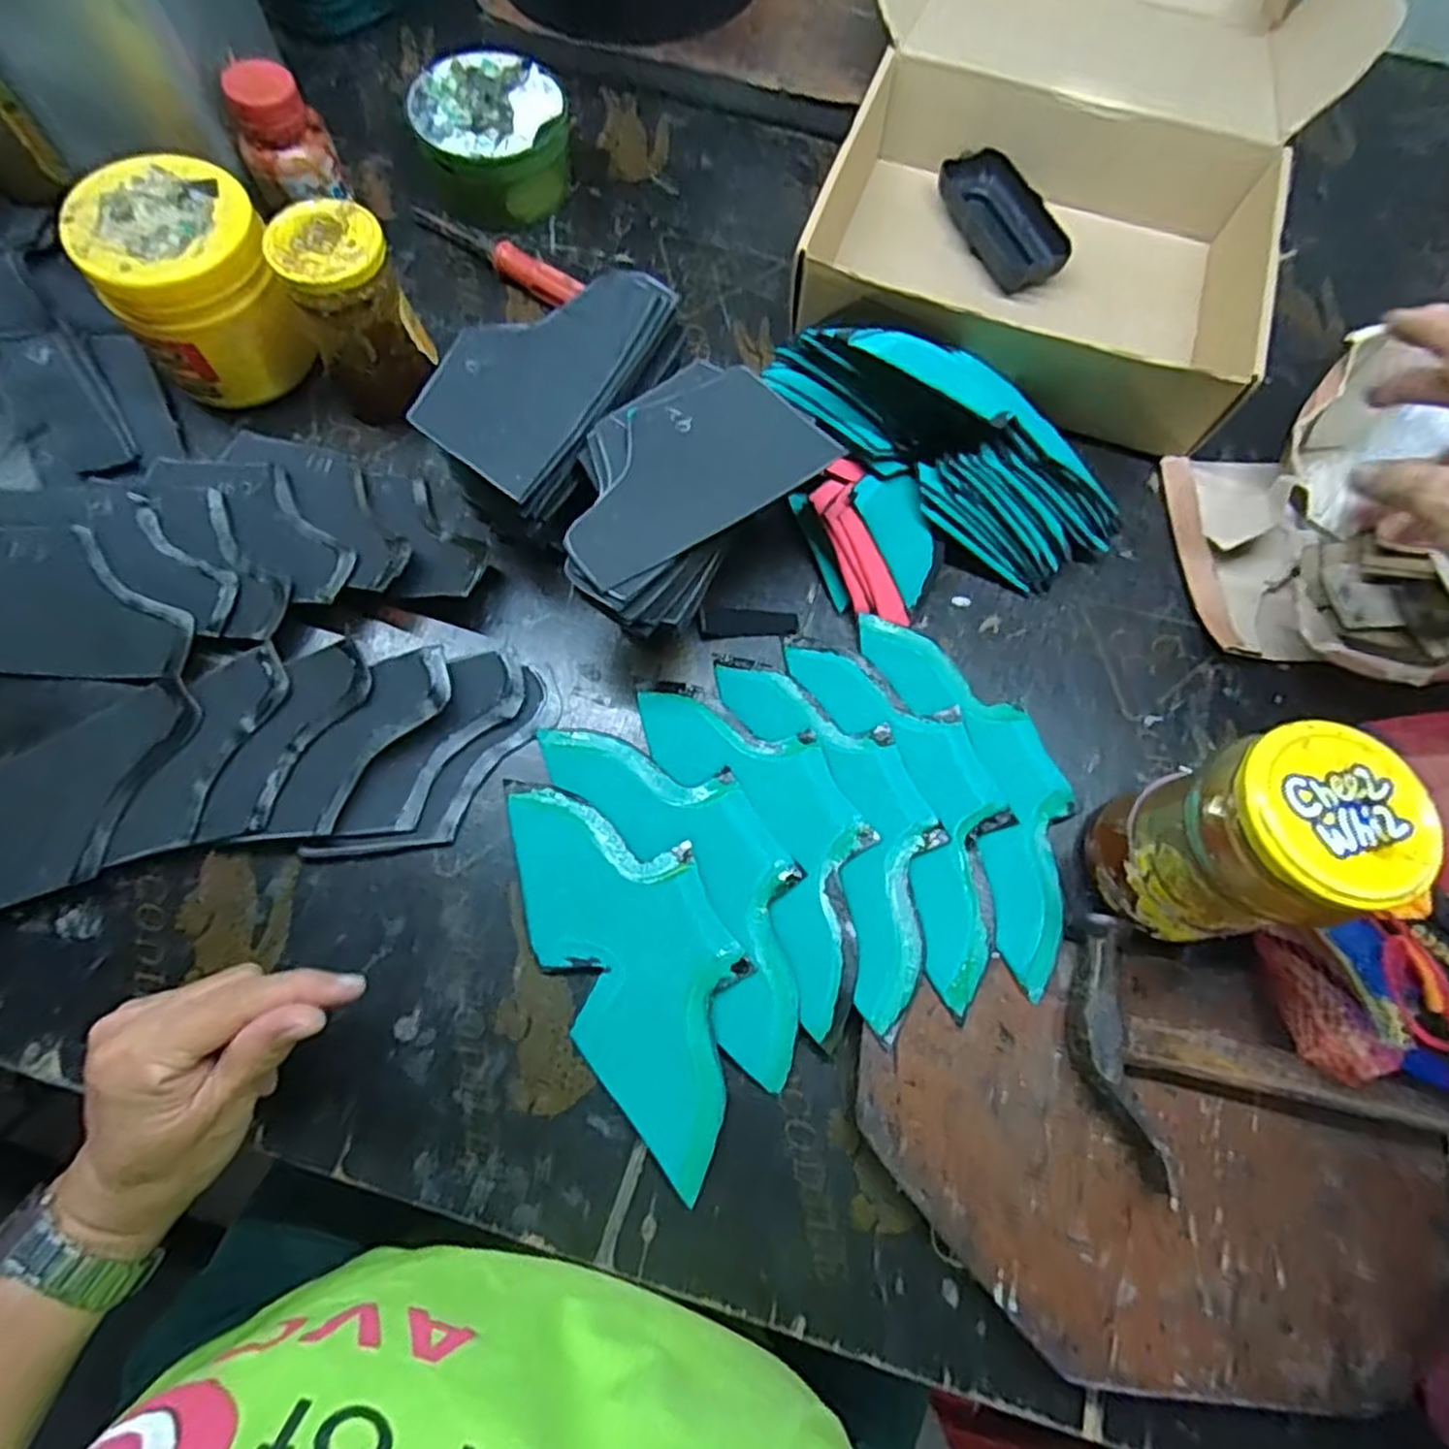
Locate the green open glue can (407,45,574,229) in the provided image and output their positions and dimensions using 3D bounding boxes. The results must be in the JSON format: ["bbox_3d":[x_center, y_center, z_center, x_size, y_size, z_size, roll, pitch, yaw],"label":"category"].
[{"bbox_3d":[-0.158,-0.406,0.527,0.100,0.052,0.106,1,72,-2],"label":"green open glue can"}]

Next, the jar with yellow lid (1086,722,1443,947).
[{"bbox_3d":[0.226,0.052,0.336,0.071,0.116,0.075,-10,72,-6],"label":"jar with yellow lid"}]

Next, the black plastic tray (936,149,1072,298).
[{"bbox_3d":[0.198,-0.357,0.540,0.057,0.021,0.112,-25,75,-10],"label":"black plastic tray"}]

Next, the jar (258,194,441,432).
[{"bbox_3d":[-0.209,-0.230,0.438,0.060,0.107,0.055,1,72,-2],"label":"jar"}]

